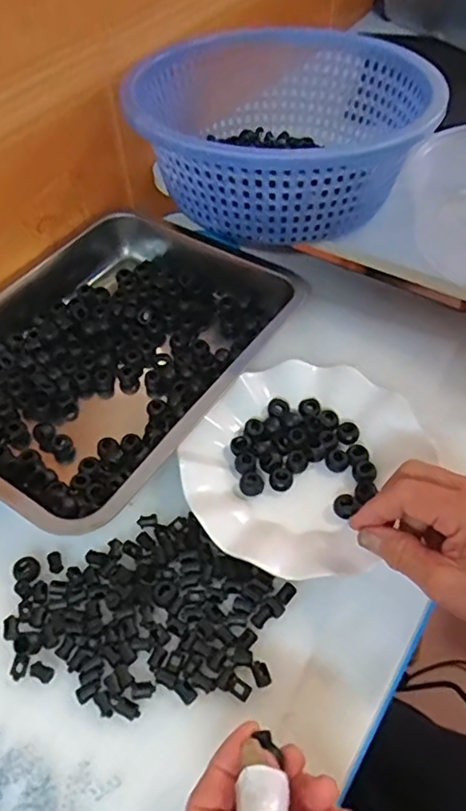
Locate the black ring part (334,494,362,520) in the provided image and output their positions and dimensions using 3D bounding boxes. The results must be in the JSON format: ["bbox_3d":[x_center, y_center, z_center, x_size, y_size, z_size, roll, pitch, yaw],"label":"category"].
[{"bbox_3d":[0.082,0.072,0.424,0.016,0.007,0.018,-36,60,-20],"label":"black ring part"}]

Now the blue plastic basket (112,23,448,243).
[{"bbox_3d":[0.052,-0.260,0.554,0.250,0.113,0.281,22,56,19],"label":"blue plastic basket"}]

